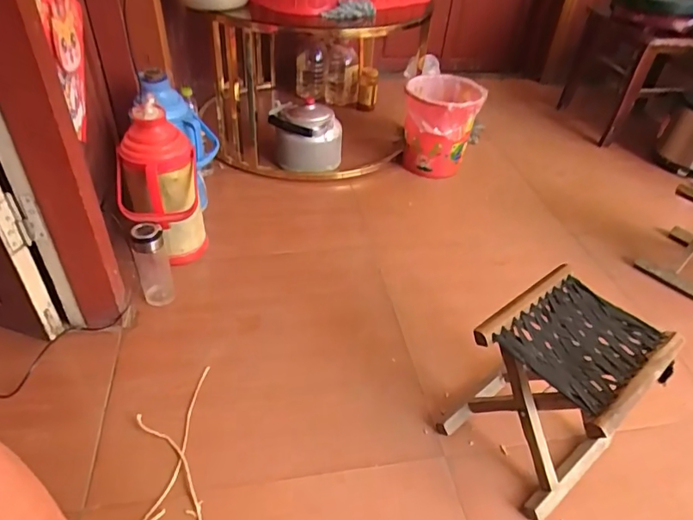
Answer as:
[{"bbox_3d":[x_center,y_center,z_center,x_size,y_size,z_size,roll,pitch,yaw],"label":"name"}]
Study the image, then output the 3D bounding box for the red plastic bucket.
[{"bbox_3d":[0.307,-0.438,1.632,0.236,0.255,0.252,6,40,4],"label":"red plastic bucket"}]

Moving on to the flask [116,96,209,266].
[{"bbox_3d":[-0.418,-0.131,1.127,0.175,0.393,0.137,-15,44,-22],"label":"flask"}]

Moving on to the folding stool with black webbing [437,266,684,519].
[{"bbox_3d":[0.355,0.219,0.848,0.275,0.264,0.221,-27,48,-30],"label":"folding stool with black webbing"}]

